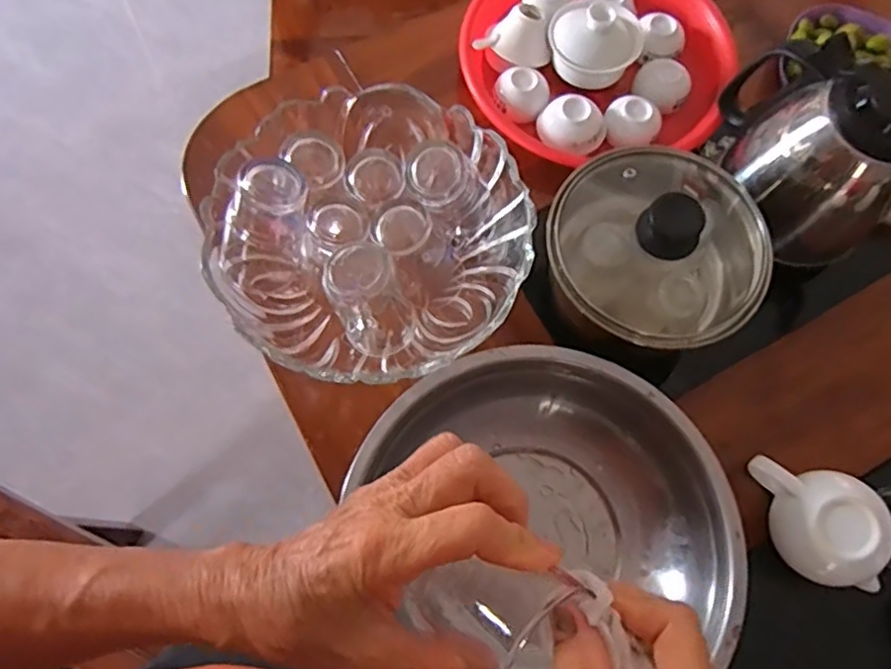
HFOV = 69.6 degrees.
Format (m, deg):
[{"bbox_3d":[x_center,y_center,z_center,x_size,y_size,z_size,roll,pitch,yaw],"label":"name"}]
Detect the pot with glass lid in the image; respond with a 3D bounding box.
[{"bbox_3d":[0.171,-0.067,0.499,0.165,0.119,0.159,0,71,-1],"label":"pot with glass lid"}]

